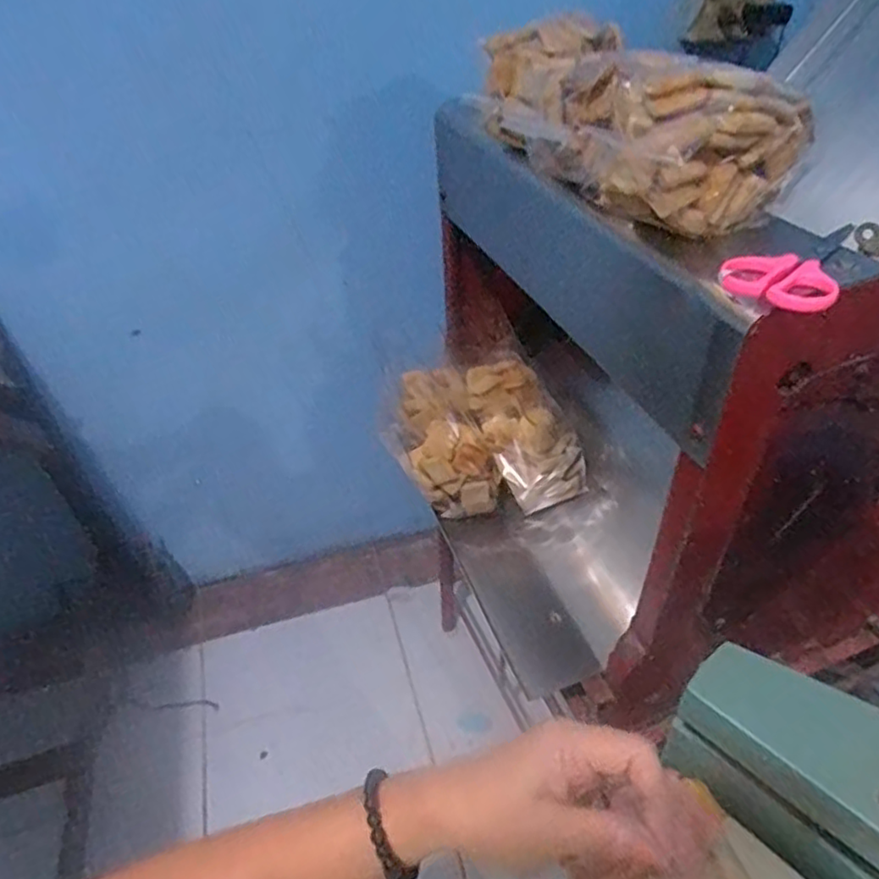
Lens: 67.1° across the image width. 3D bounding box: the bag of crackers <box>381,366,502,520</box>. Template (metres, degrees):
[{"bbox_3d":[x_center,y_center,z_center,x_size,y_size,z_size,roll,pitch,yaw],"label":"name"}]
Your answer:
[{"bbox_3d":[0.000,0.006,0.890,0.109,0.106,0.213,-14,43,-12],"label":"bag of crackers"}]

